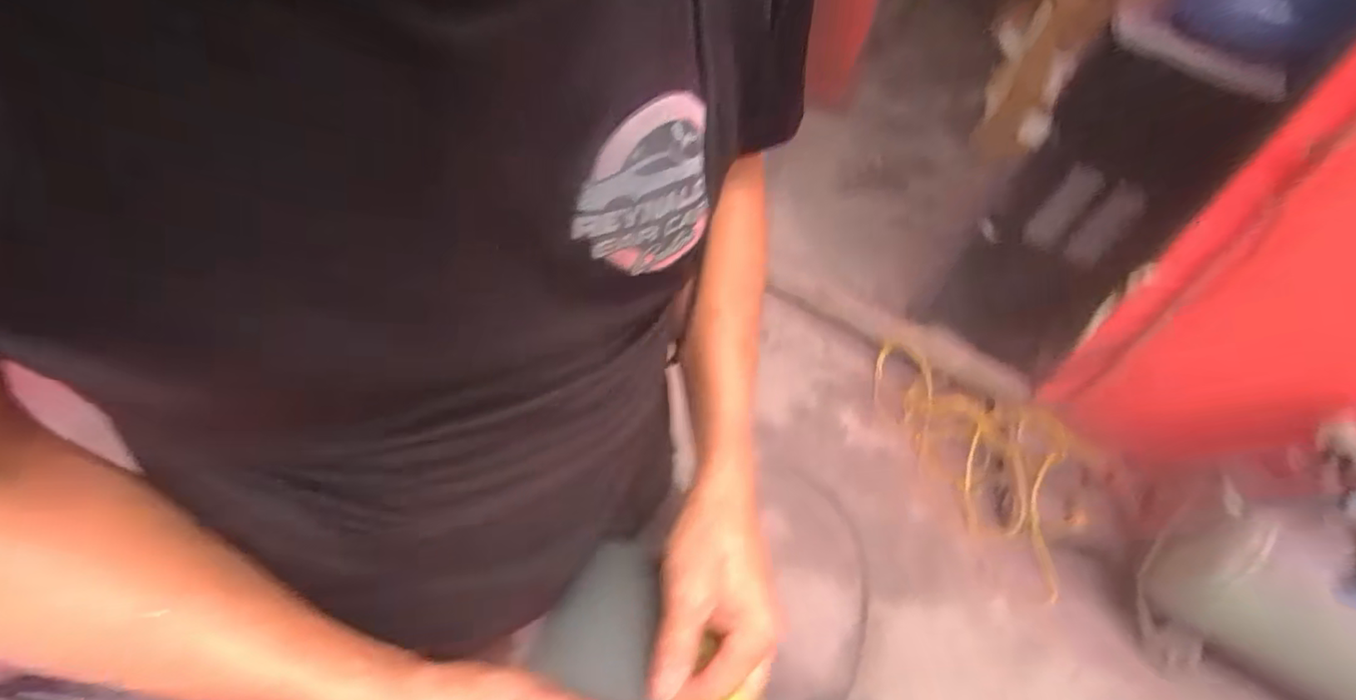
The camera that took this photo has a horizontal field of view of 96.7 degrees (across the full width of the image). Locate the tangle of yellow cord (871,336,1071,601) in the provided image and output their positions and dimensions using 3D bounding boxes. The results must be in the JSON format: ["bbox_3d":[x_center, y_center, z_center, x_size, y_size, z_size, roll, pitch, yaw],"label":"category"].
[{"bbox_3d":[0.800,0.228,1.574,0.299,0.138,0.747,-11,52,-18],"label":"tangle of yellow cord"}]

